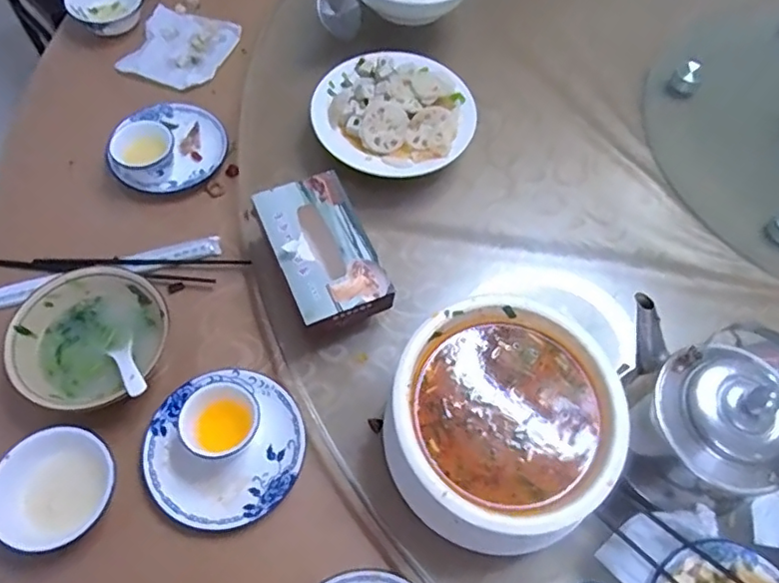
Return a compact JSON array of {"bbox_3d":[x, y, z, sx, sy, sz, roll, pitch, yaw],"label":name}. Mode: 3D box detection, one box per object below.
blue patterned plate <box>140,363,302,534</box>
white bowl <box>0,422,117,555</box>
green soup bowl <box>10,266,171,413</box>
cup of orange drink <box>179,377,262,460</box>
[{"bbox_3d":[-0.172,0.166,0.604,0.156,0.030,0.158,1,64,-2],"label":"blue patterned plate"},{"bbox_3d":[-0.325,0.195,0.558,0.108,0.041,0.112,1,62,-3],"label":"white bowl"},{"bbox_3d":[-0.320,0.060,0.631,0.158,0.069,0.160,1,62,-3],"label":"green soup bowl"},{"bbox_3d":[-0.175,0.136,0.592,0.077,0.046,0.071,1,62,-3],"label":"cup of orange drink"}]

